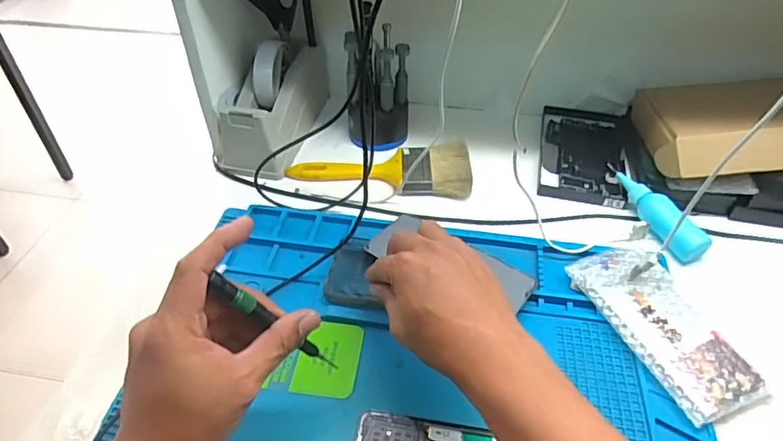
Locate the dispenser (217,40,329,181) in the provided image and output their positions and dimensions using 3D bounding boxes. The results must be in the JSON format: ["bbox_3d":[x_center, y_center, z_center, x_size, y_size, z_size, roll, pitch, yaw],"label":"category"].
[{"bbox_3d":[-0.150,-0.153,0.647,0.090,0.106,0.175,12,46,12],"label":"dispenser"}]

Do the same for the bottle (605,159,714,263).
[{"bbox_3d":[0.285,-0.015,0.567,0.033,0.030,0.140,-14,46,-13],"label":"bottle"}]

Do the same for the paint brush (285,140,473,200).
[{"bbox_3d":[-0.014,-0.062,0.623,0.216,0.023,0.078,0,45,0],"label":"paint brush"}]

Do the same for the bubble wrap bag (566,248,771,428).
[{"bbox_3d":[0.242,0.091,0.463,0.095,0.016,0.174,-12,47,-8],"label":"bubble wrap bag"}]

